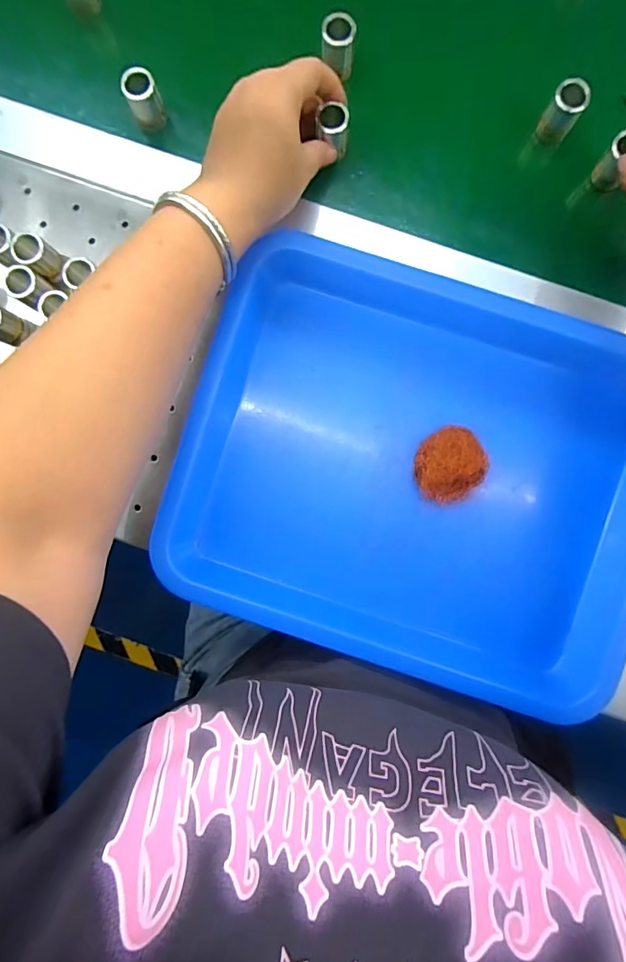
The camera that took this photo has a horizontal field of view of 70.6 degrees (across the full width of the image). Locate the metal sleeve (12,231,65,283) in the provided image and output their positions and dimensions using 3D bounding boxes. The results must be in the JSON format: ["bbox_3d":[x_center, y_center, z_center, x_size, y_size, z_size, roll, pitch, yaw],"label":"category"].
[{"bbox_3d":[-0.194,-0.159,0.317,0.025,0.030,0.021,33,91,2],"label":"metal sleeve"}]

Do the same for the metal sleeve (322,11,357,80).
[{"bbox_3d":[0.019,-0.314,0.322,0.023,0.031,0.020,-1,90,3],"label":"metal sleeve"}]

